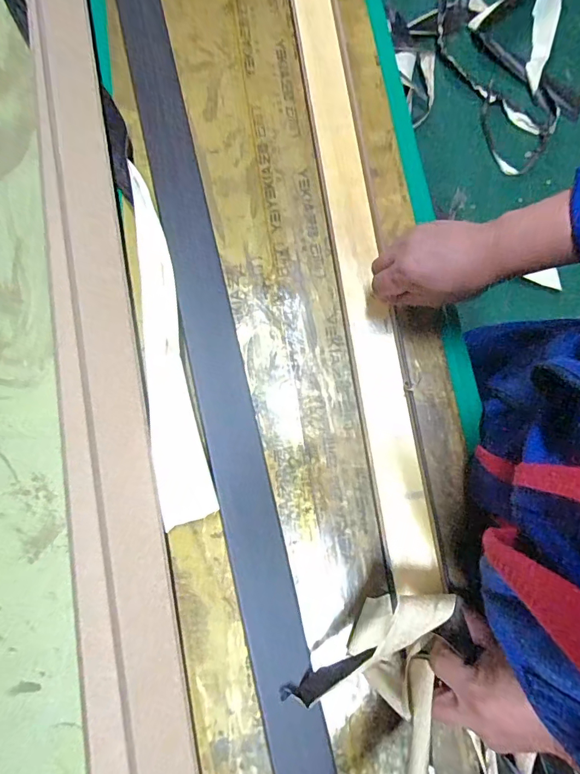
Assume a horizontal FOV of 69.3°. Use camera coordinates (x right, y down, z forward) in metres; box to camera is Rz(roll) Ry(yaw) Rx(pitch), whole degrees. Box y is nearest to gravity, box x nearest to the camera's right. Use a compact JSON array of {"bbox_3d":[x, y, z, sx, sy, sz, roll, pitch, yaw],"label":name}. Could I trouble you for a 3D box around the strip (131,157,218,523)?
[{"bbox_3d":[-0.152,-0.050,0.482,0.067,0.017,0.397,-16,80,10],"label":"strip"}]

